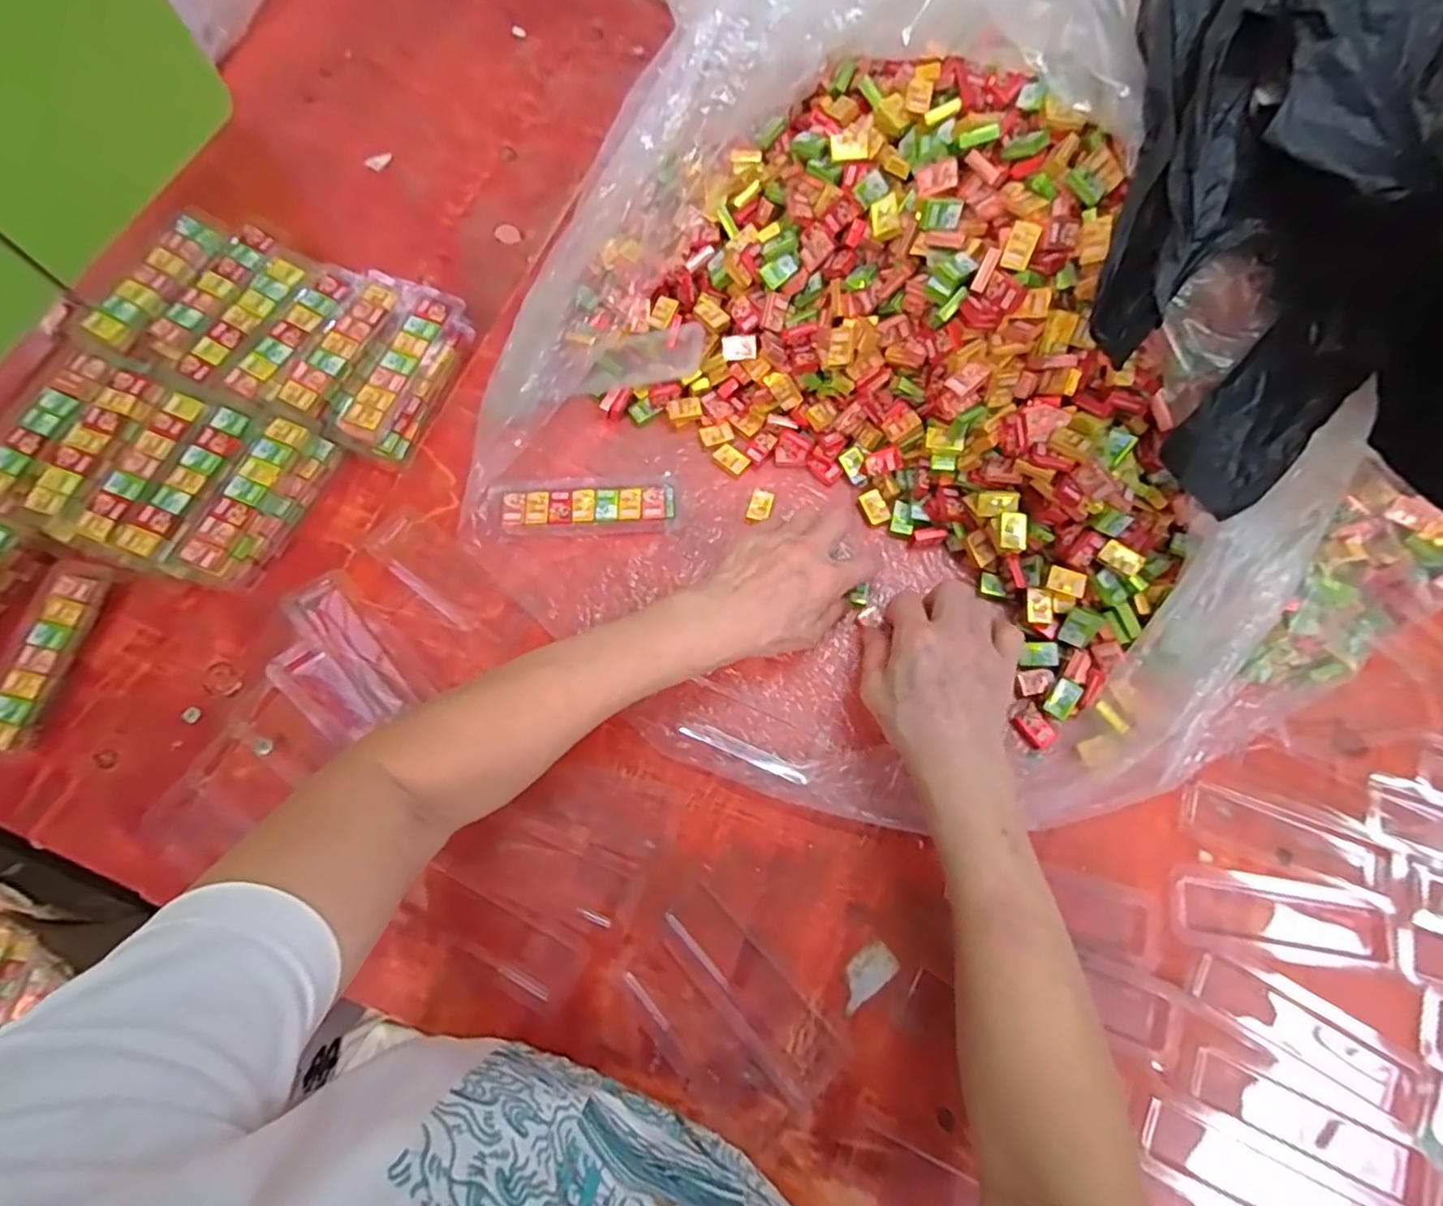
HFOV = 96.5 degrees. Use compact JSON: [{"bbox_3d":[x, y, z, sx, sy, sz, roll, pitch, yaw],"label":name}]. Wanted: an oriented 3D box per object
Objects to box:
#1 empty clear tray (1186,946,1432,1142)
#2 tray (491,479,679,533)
[{"bbox_3d":[0.348,0.260,0.384,0.136,0.007,0.050,30,74,8],"label":"empty clear tray"},{"bbox_3d":[-0.102,-0.071,0.483,0.134,0.020,0.037,-6,72,-3],"label":"tray"}]

